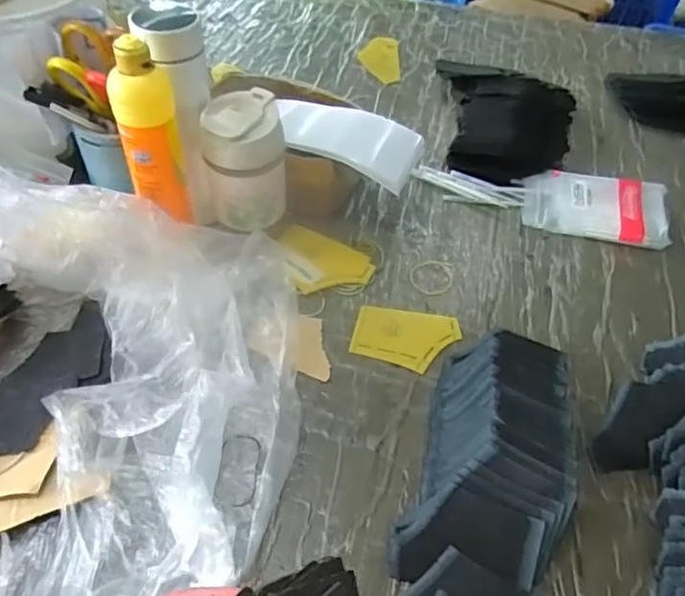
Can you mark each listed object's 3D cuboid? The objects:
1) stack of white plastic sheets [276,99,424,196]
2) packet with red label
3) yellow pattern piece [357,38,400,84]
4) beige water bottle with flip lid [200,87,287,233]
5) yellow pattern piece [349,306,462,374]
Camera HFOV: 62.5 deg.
[{"bbox_3d":[0.005,-0.182,0.643,0.167,0.038,0.106,13,50,7],"label":"stack of white plastic sheets"},{"bbox_3d":[0.311,-0.115,0.696,0.166,0.024,0.100,13,50,8],"label":"packet with red label"},{"bbox_3d":[0.062,-0.400,0.945,0.067,0.004,0.138,3,53,0],"label":"yellow pattern piece"},{"bbox_3d":[-0.102,-0.131,0.598,0.082,0.149,0.076,-5,50,-8],"label":"beige water bottle with flip lid"},{"bbox_3d":[0.064,0.040,0.573,0.103,0.005,0.069,11,50,5],"label":"yellow pattern piece"}]

